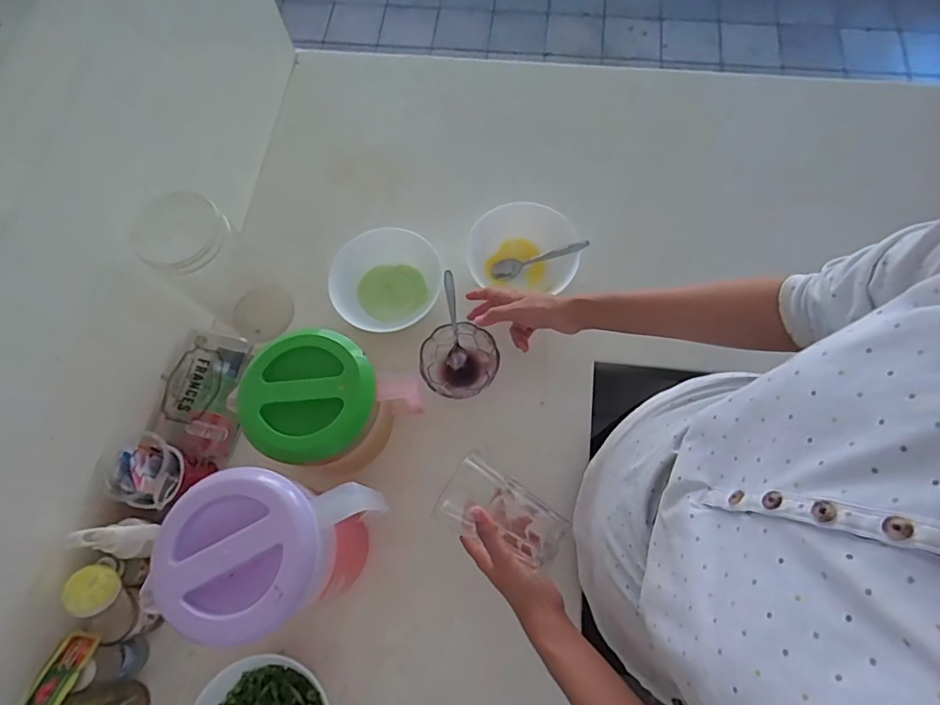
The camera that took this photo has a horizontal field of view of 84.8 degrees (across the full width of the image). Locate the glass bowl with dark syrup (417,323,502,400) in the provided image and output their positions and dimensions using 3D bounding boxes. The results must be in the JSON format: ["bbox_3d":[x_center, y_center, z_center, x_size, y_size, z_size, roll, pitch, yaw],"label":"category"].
[{"bbox_3d":[-0.013,0.012,0.647,0.093,0.042,0.090,-26,72,-7],"label":"glass bowl with dark syrup"}]

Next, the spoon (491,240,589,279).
[{"bbox_3d":[0.091,-0.123,0.684,0.132,0.017,0.031,-13,70,21],"label":"spoon"}]

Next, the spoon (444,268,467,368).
[{"bbox_3d":[-0.021,-0.038,0.640,0.024,0.013,0.124,-6,109,0],"label":"spoon"}]

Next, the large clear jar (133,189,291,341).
[{"bbox_3d":[-0.288,-0.091,0.620,0.078,0.215,0.077,-31,73,-8],"label":"large clear jar"}]

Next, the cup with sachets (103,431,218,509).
[{"bbox_3d":[-0.338,0.135,0.572,0.066,0.100,0.072,-1,71,2],"label":"cup with sachets"}]

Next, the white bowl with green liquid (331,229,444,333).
[{"bbox_3d":[-0.115,-0.089,0.694,0.131,0.076,0.137,-1,71,2],"label":"white bowl with green liquid"}]

